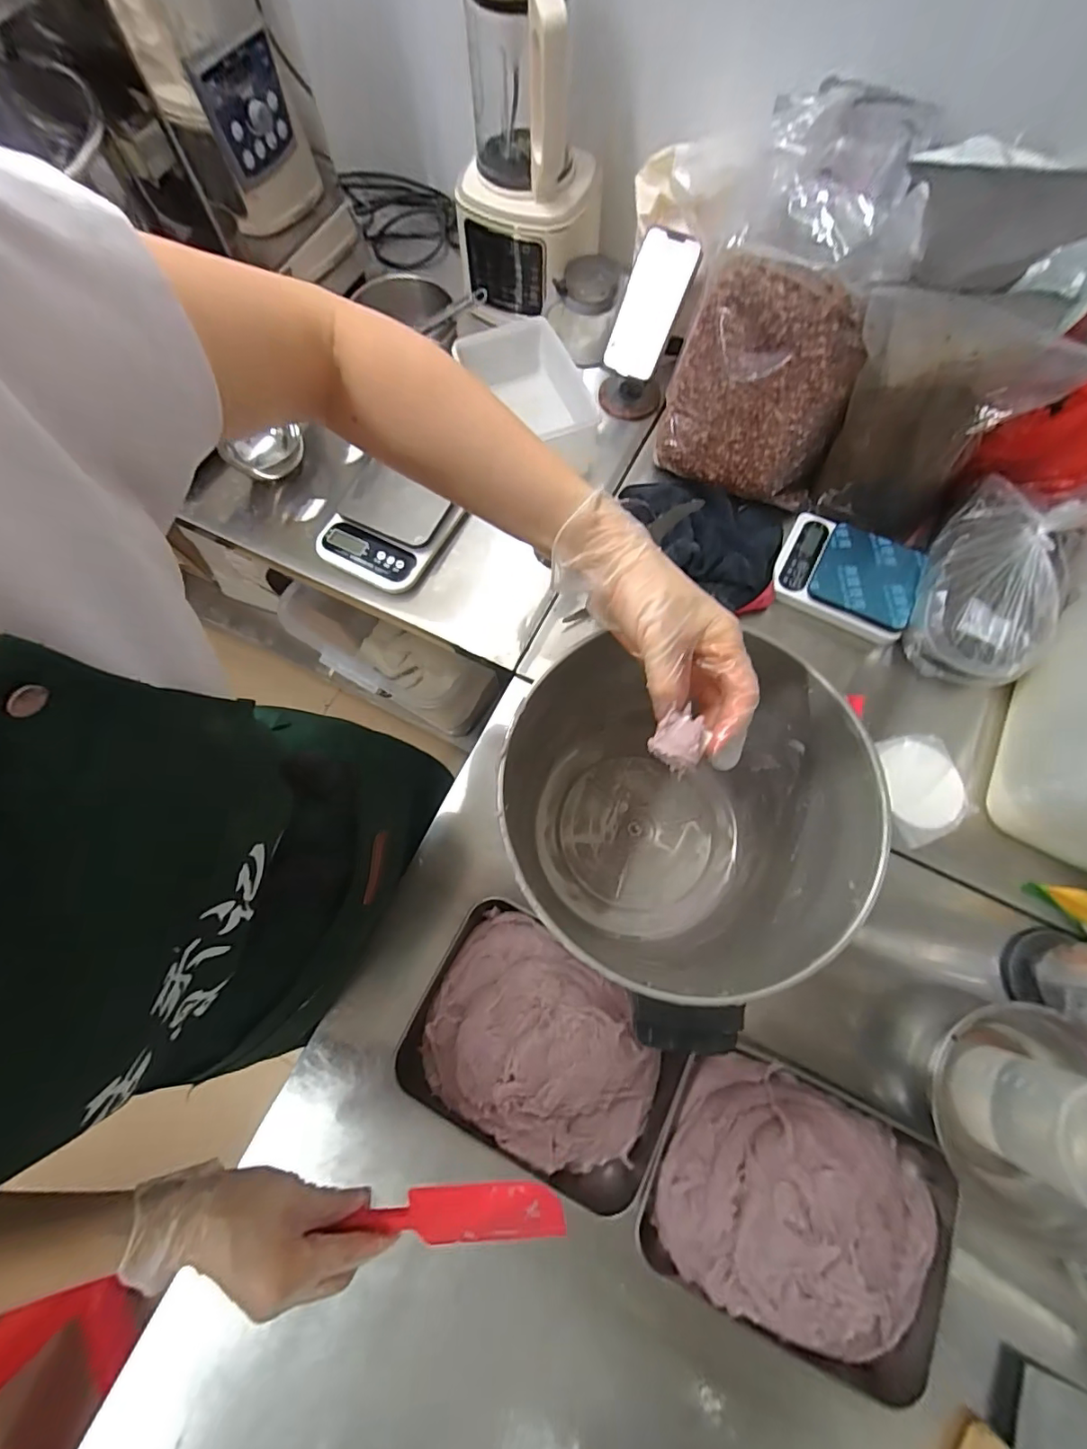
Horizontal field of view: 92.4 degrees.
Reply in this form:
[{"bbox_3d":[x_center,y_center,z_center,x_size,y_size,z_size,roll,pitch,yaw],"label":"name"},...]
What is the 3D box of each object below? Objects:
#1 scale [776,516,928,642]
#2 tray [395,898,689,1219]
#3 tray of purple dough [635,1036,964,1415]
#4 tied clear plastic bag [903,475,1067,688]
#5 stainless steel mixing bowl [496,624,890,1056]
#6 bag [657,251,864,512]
[{"bbox_3d":[0.394,-0.198,0.679,0.168,0.028,0.134,27,76,10],"label":"scale"},{"bbox_3d":[0.004,0.308,0.500,0.255,0.066,0.190,28,76,10],"label":"tray"},{"bbox_3d":[0.234,0.427,0.451,0.254,0.080,0.193,23,75,9],"label":"tray of purple dough"},{"bbox_3d":[0.538,-0.170,0.619,0.150,0.086,0.225,24,75,9],"label":"tied clear plastic bag"},{"bbox_3d":[0.118,0.083,0.470,0.241,0.250,0.227,-35,75,-8],"label":"stainless steel mixing bowl"},{"bbox_3d":[0.264,-0.410,0.644,0.206,0.227,0.064,27,46,15],"label":"bag"}]

